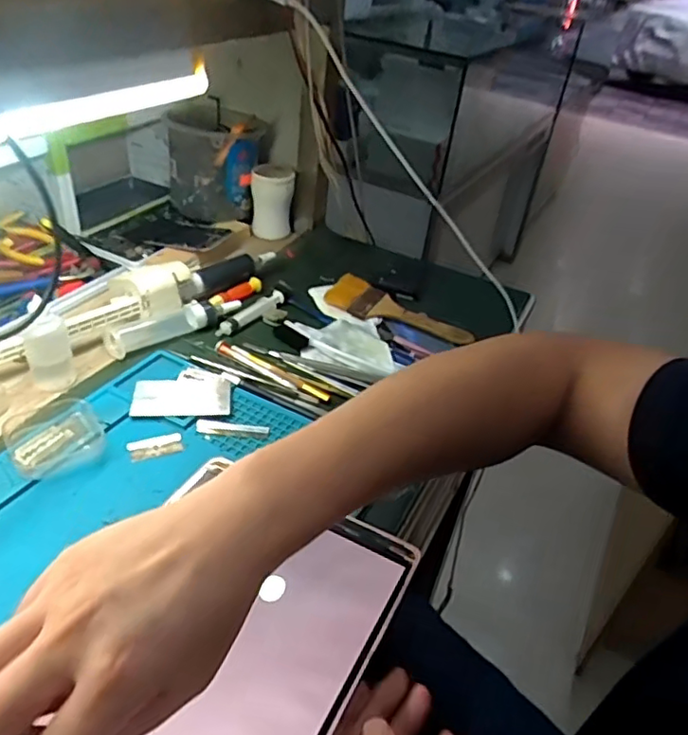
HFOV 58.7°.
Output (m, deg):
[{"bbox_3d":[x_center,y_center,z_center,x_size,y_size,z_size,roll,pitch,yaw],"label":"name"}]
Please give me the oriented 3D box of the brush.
[{"bbox_3d":[0.061,-0.062,0.659,0.155,0.019,0.062,21,38,18],"label":"brush"}]

